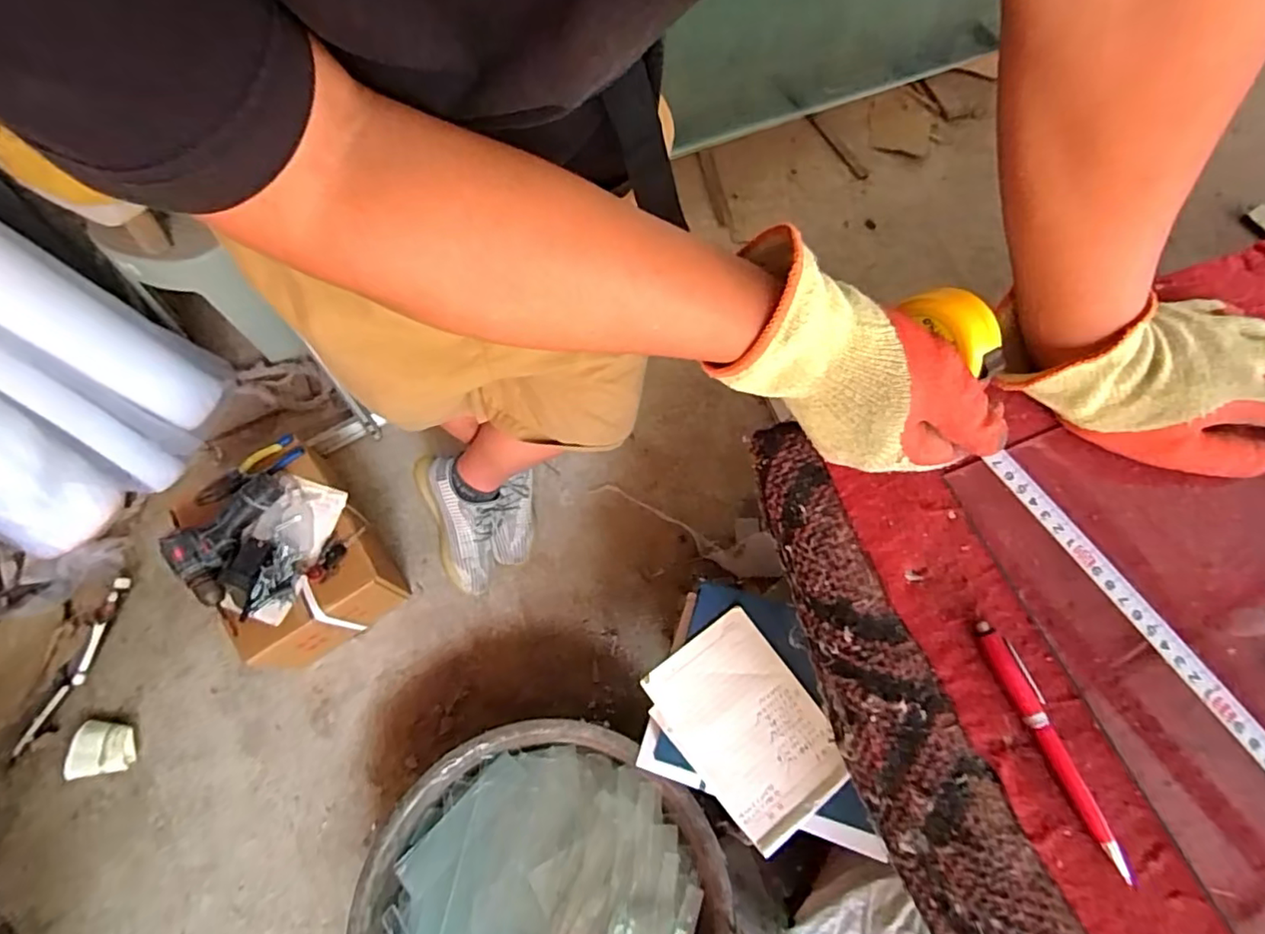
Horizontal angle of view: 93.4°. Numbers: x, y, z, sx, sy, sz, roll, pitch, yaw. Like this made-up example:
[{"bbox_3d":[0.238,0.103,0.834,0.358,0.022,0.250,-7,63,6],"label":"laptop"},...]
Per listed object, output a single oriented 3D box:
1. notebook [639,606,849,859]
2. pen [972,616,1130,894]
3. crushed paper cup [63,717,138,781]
[{"bbox_3d":[0.154,0.347,0.806,0.181,0.011,0.258,-36,75,-10],"label":"notebook"},{"bbox_3d":[0.236,0.154,0.334,0.014,0.009,0.139,-22,71,-9],"label":"pen"},{"bbox_3d":[-0.939,0.496,1.056,0.095,0.041,0.095,-9,69,-5],"label":"crushed paper cup"}]

